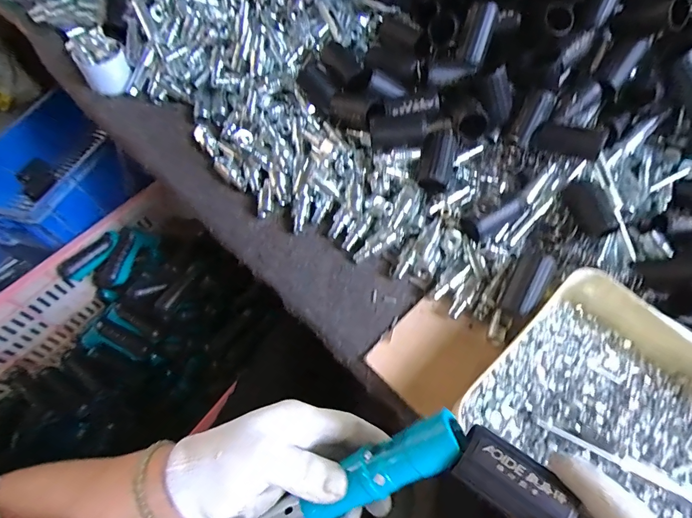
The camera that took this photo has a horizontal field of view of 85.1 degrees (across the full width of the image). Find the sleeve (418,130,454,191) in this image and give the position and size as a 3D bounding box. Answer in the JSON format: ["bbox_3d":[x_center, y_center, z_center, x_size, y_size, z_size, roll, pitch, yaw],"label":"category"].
[{"bbox_3d":[0.100,-0.108,0.411,0.034,0.029,0.065,8,78,1],"label":"sleeve"}]

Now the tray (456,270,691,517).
[{"bbox_3d":[0.267,0.181,0.297,0.230,0.047,0.326,-35,67,-21],"label":"tray"}]

